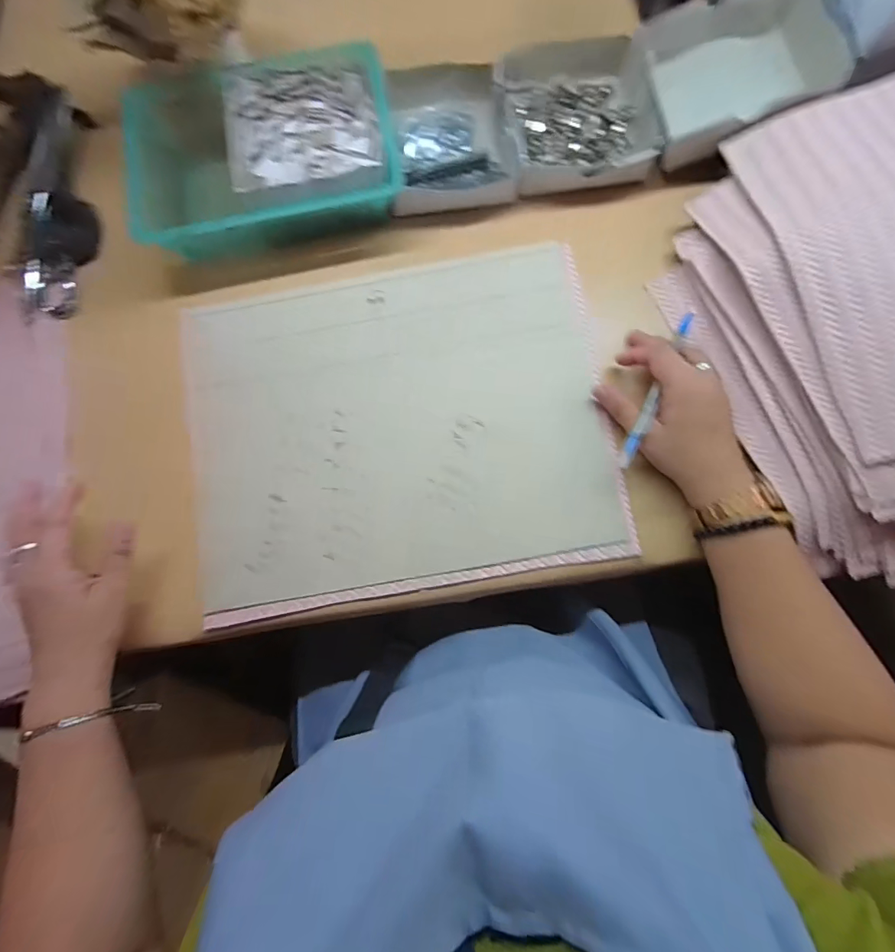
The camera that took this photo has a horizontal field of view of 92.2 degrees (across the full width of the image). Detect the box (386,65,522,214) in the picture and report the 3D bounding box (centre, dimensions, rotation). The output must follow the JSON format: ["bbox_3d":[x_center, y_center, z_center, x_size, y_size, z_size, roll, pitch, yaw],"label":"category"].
[{"bbox_3d":[0.003,-0.353,0.446,0.121,0.036,0.154,-5,80,2],"label":"box"}]

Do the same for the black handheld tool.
[{"bbox_3d":[-0.408,-0.278,0.443,0.082,0.033,0.239,-8,80,1],"label":"black handheld tool"}]

